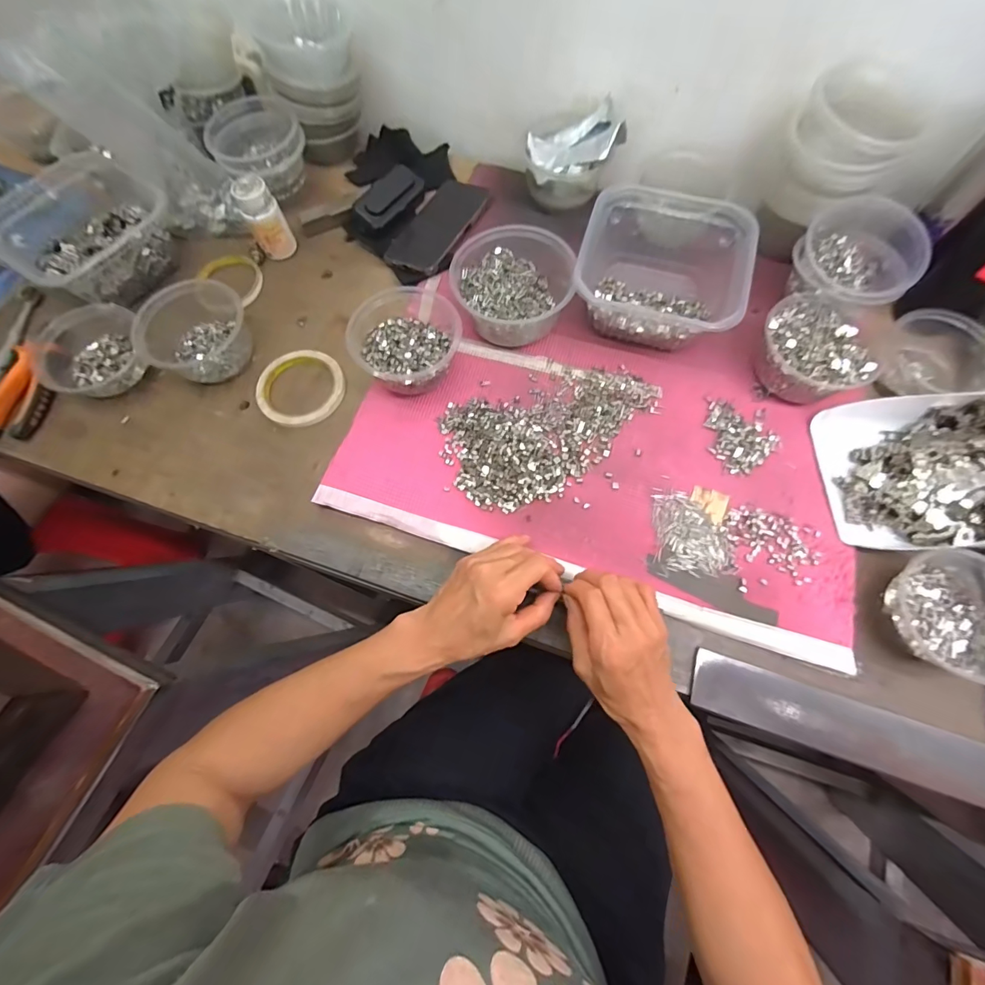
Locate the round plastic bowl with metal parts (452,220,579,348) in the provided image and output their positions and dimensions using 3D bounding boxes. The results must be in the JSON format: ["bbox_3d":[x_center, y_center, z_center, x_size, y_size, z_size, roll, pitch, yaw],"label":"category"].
[{"bbox_3d":[0.024,-0.244,0.505,0.133,0.066,0.152,1,71,2],"label":"round plastic bowl with metal parts"}]

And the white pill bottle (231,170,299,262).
[{"bbox_3d":[-0.283,-0.340,0.552,0.044,0.082,0.041,-24,72,-6],"label":"white pill bottle"}]

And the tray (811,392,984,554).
[{"bbox_3d":[0.422,-0.027,0.413,0.170,0.084,0.157,1,71,2],"label":"tray"}]

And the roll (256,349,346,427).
[{"bbox_3d":[-0.220,-0.122,0.507,0.099,0.008,0.101,0,71,1],"label":"roll"}]

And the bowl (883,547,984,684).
[{"bbox_3d":[0.413,0.106,0.387,0.123,0.051,0.107,10,72,5],"label":"bowl"}]

